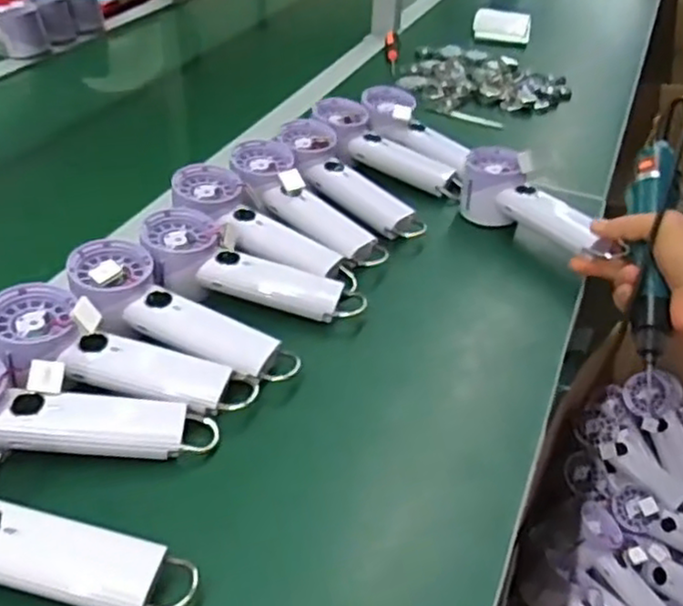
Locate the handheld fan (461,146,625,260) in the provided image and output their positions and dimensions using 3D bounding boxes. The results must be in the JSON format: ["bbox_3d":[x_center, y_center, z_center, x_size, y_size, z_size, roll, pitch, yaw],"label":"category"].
[{"bbox_3d":[0.181,-0.094,0.677,0.058,0.072,0.186,-18,41,-24],"label":"handheld fan"}]

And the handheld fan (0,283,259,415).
[{"bbox_3d":[-0.157,0.036,0.488,0.197,0.036,0.081,20,40,-2],"label":"handheld fan"}]

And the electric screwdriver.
[{"bbox_3d":[0.266,-0.044,0.598,0.033,0.040,0.228,10,67,9],"label":"electric screwdriver"}]

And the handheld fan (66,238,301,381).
[{"bbox_3d":[-0.123,0.011,0.533,0.187,0.031,0.062,28,43,7],"label":"handheld fan"}]

